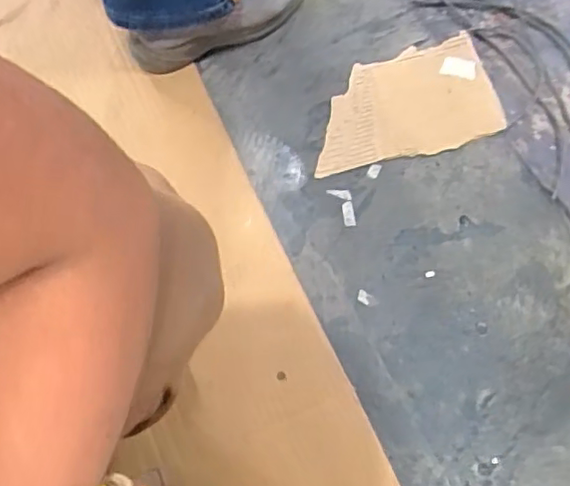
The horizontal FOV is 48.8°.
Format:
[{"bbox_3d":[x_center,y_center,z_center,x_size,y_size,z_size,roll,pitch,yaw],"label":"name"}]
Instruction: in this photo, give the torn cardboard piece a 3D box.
[{"bbox_3d":[0.135,-0.162,0.736,0.208,0.007,0.134,-13,69,2],"label":"torn cardboard piece"}]

